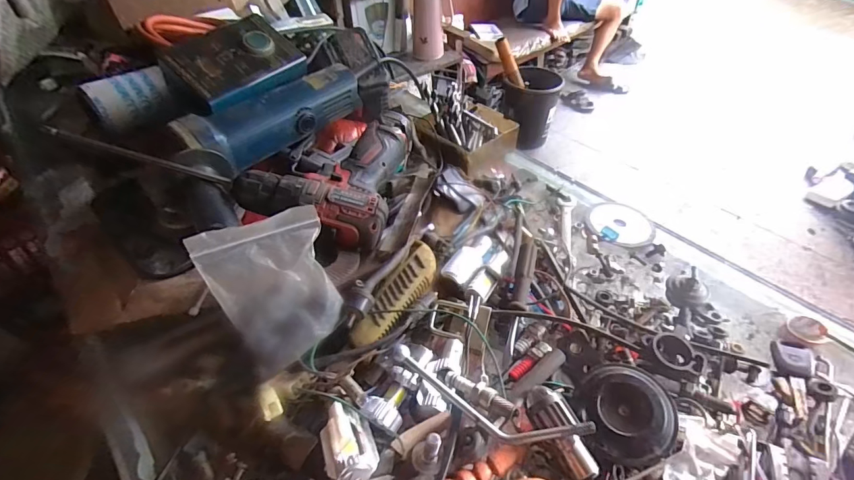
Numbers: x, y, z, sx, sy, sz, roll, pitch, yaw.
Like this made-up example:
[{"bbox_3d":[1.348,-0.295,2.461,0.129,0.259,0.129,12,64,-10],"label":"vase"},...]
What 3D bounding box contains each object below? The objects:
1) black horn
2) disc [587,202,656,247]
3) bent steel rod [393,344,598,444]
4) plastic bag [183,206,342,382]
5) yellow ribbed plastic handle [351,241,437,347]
[{"bbox_3d":[0.143,0.121,0.302,0.063,0.024,0.065,-1,46,1],"label":"black horn"},{"bbox_3d":[0.225,-0.019,0.487,0.073,0.004,0.073,0,45,0],"label":"disc"},{"bbox_3d":[0.040,0.122,0.312,0.153,0.016,0.034,16,66,23],"label":"bent steel rod"},{"bbox_3d":[-0.120,0.041,0.335,0.092,0.017,0.116,-20,91,-13],"label":"plastic bag"},{"bbox_3d":[-0.025,0.048,0.385,0.032,0.014,0.119,20,50,20],"label":"yellow ribbed plastic handle"}]

